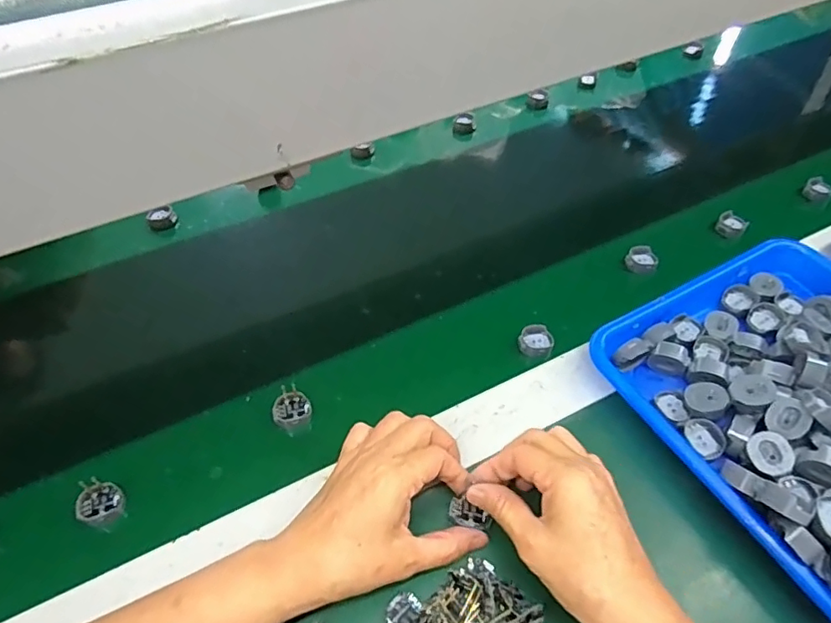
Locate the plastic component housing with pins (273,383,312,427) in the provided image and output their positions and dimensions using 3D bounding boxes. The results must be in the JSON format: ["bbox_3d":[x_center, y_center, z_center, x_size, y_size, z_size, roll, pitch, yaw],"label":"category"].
[{"bbox_3d":[-0.097,0.079,0.443,0.028,0.025,0.029,15,52,13],"label":"plastic component housing with pins"}]

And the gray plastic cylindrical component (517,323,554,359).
[{"bbox_3d":[0.105,0.027,0.482,0.029,0.015,0.030,-1,50,1],"label":"gray plastic cylindrical component"}]

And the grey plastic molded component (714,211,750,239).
[{"bbox_3d":[0.324,-0.088,0.569,0.026,0.016,0.026,27,56,22],"label":"grey plastic molded component"}]

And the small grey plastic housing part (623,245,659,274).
[{"bbox_3d":[0.223,-0.051,0.541,0.030,0.011,0.029,26,55,21],"label":"small grey plastic housing part"}]

